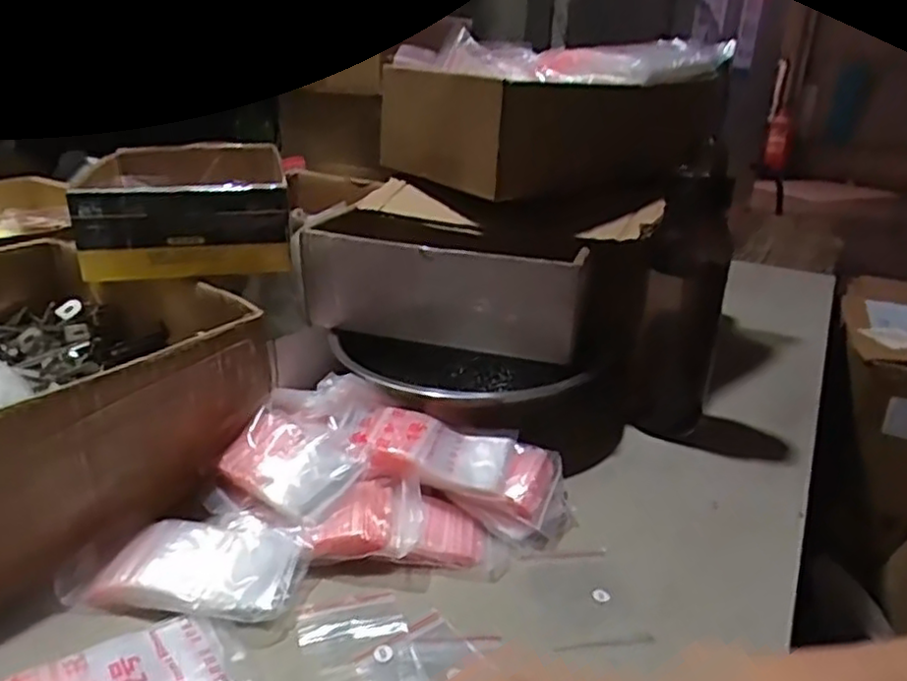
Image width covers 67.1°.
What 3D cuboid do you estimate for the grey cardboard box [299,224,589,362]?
[{"bbox_3d":[-0.006,-0.046,0.626,0.259,0.115,0.077,9,24,15],"label":"grey cardboard box"}]

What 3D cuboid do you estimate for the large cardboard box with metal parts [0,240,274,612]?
[{"bbox_3d":[-0.334,0.026,0.526,0.334,0.104,0.271,16,27,29],"label":"large cardboard box with metal parts"}]

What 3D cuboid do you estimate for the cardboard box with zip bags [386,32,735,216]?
[{"bbox_3d":[0.134,-0.244,0.747,0.383,0.134,0.226,-17,30,-37],"label":"cardboard box with zip bags"}]

